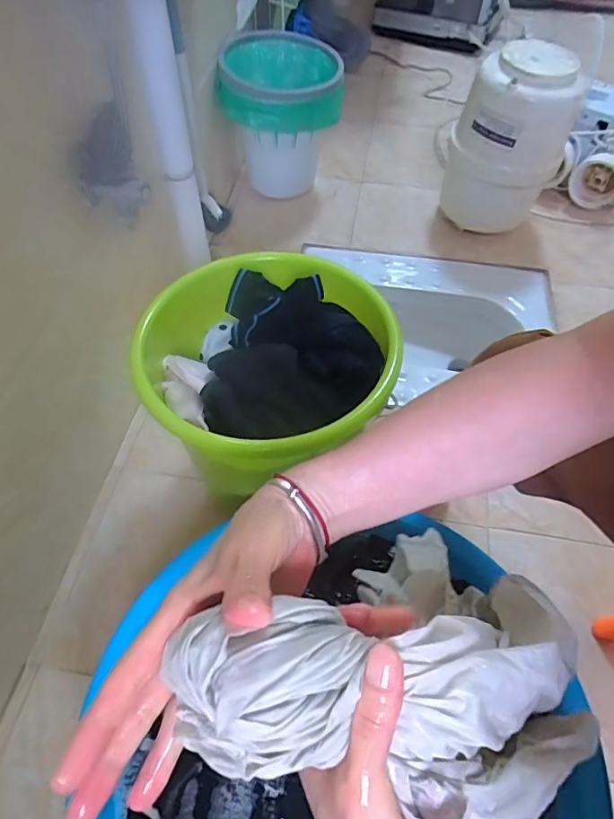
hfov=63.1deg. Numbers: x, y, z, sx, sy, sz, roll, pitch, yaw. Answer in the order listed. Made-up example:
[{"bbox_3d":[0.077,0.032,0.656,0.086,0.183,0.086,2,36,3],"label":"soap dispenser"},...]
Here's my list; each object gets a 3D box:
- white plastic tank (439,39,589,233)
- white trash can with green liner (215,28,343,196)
[{"bbox_3d":[0.432,-0.571,1.074,0.219,0.337,0.236,24,60,16],"label":"white plastic tank"},{"bbox_3d":[-0.056,-0.642,1.155,0.250,0.305,0.234,0,56,1],"label":"white trash can with green liner"}]

